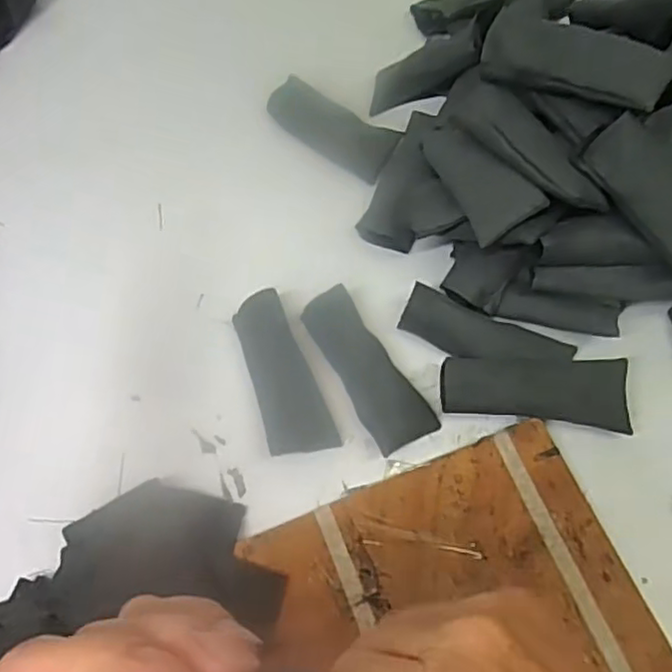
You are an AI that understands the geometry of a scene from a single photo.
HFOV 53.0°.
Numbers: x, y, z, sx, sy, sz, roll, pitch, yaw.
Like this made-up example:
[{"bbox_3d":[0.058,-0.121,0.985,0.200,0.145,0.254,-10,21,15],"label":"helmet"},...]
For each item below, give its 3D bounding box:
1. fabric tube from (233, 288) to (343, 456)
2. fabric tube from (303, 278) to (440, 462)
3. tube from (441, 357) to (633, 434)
[{"bbox_3d":[-0.034,0.023,0.408,0.037,0.013,0.102,-20,64,-7],"label":"fabric tube"},{"bbox_3d":[0.017,0.019,0.402,0.037,0.013,0.102,-31,66,-12],"label":"fabric tube"},{"bbox_3d":[0.114,0.031,0.386,0.104,0.025,0.037,3,63,5],"label":"tube"}]

